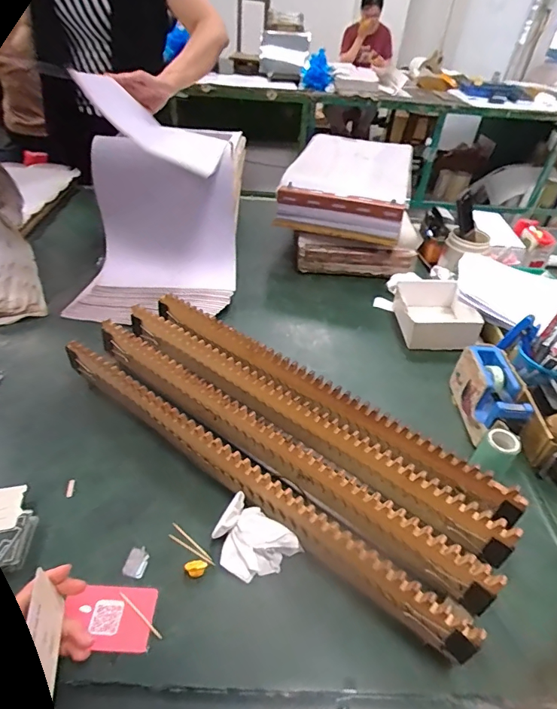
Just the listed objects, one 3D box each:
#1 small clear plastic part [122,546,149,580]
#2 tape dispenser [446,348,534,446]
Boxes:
[{"bbox_3d":[-0.146,0.215,0.445,0.022,0.004,0.030,10,40,7],"label":"small clear plastic part"},{"bbox_3d":[0.296,0.058,0.608,0.059,0.076,0.135,4,40,-1],"label":"tape dispenser"}]

